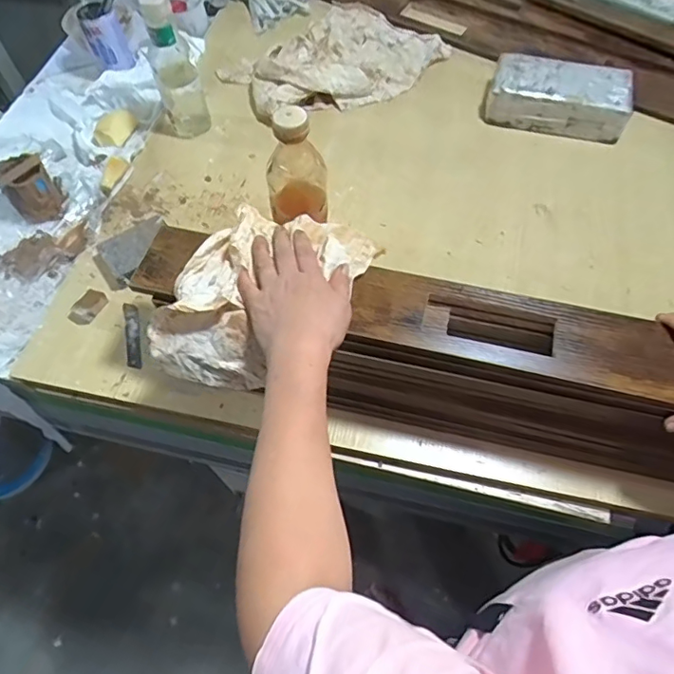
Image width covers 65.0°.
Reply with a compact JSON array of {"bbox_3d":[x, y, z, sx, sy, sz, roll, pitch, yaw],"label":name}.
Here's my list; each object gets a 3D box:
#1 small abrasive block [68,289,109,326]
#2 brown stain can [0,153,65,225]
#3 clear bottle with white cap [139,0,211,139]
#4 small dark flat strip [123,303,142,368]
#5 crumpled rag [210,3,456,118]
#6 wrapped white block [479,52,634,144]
[{"bbox_3d":[-0.323,-0.039,0.689,0.031,0.017,0.051,34,68,19],"label":"small abrasive block"},{"bbox_3d":[-0.449,-0.216,0.767,0.075,0.075,0.075,-14,61,-5],"label":"brown stain can"},{"bbox_3d":[-0.240,-0.396,0.777,0.056,0.191,0.070,-18,62,-8],"label":"clear bottle with white cap"},{"bbox_3d":[-0.260,-0.003,0.676,0.019,0.005,0.097,-13,61,-5],"label":"small dark flat strip"},{"bbox_3d":[-0.004,-0.491,0.919,0.355,0.064,0.251,-38,66,-17],"label":"crumpled rag"},{"bbox_3d":[0.349,-0.385,0.841,0.219,0.072,0.097,11,62,8],"label":"wrapped white block"}]

